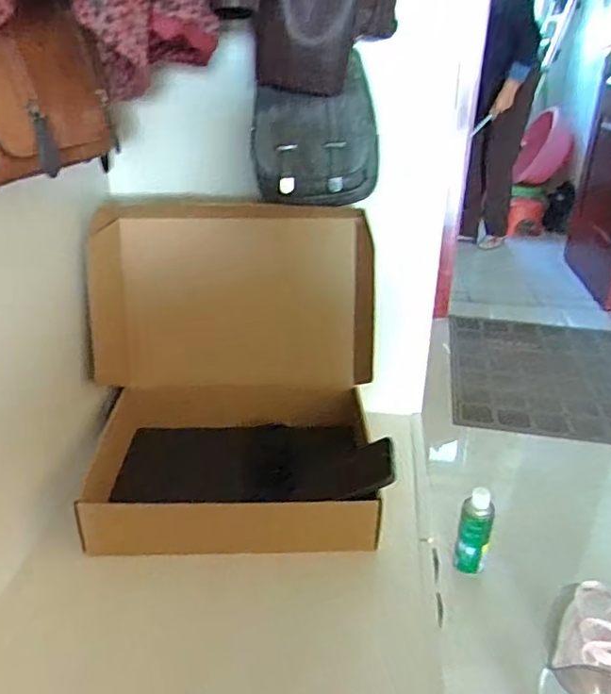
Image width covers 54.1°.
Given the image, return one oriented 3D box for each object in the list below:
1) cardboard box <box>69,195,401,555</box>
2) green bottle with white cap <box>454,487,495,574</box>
[{"bbox_3d":[-0.100,0.025,0.807,0.402,0.336,0.350,0,27,-2],"label":"cardboard box"},{"bbox_3d":[0.344,0.380,1.221,0.065,0.170,0.069,12,29,20],"label":"green bottle with white cap"}]

